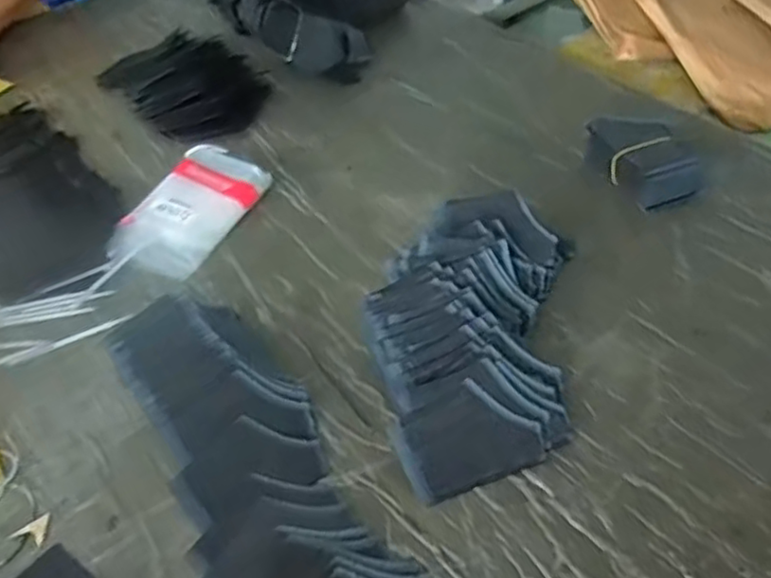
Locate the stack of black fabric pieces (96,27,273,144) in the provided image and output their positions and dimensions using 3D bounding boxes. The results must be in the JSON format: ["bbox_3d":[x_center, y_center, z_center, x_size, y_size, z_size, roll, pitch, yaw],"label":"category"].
[{"bbox_3d":[-0.256,-0.274,0.881,0.173,0.027,0.233,-34,54,-24],"label":"stack of black fabric pieces"}]

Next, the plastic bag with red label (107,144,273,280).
[{"bbox_3d":[-0.206,-0.089,0.718,0.107,0.030,0.182,16,51,17],"label":"plastic bag with red label"}]

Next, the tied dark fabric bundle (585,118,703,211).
[{"bbox_3d":[0.275,-0.137,0.705,0.076,0.049,0.120,-28,52,-21],"label":"tied dark fabric bundle"}]

